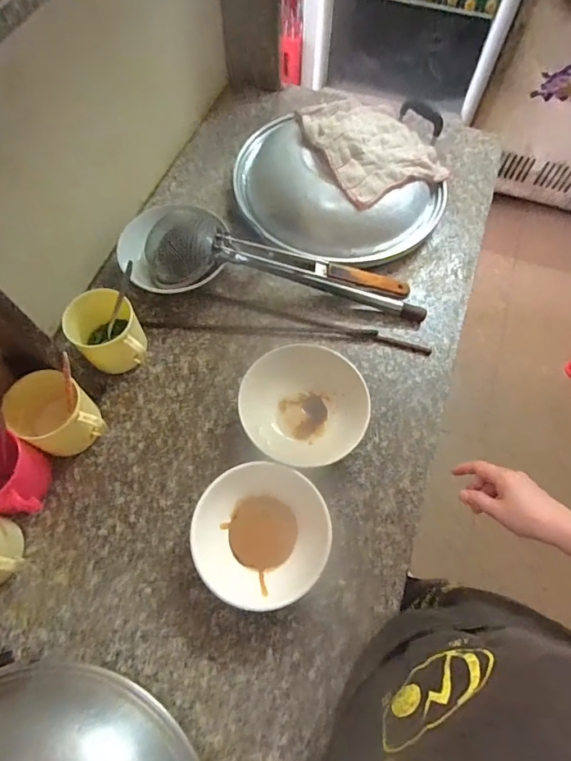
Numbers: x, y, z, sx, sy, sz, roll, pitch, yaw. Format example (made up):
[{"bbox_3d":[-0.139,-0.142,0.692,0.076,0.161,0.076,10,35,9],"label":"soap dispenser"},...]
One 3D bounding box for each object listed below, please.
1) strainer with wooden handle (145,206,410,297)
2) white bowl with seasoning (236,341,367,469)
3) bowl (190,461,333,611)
[{"bbox_3d":[-0.016,-0.211,0.758,0.460,0.107,0.101,1,66,0],"label":"strainer with wooden handle"},{"bbox_3d":[0.024,0.039,0.665,0.174,0.068,0.189,0,66,0],"label":"white bowl with seasoning"},{"bbox_3d":[-0.031,0.200,0.588,0.177,0.069,0.169,0,66,0],"label":"bowl"}]

